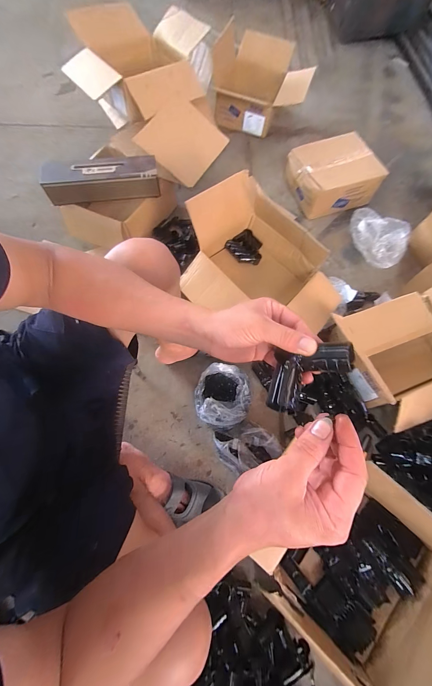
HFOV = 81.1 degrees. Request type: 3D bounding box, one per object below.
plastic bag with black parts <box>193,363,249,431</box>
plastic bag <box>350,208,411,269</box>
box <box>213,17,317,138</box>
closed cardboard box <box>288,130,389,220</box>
[{"bbox_3d":[0.021,0.157,0.749,0.166,0.136,0.174,6,70,0],"label":"plastic bag with black parts"},{"bbox_3d":[0.633,-0.422,0.986,0.161,0.092,0.276,-21,72,-10],"label":"plastic bag"},{"bbox_3d":[0.202,-1.199,1.177,0.440,0.217,0.387,16,70,4],"label":"box"},{"bbox_3d":[0.487,-0.702,1.075,0.330,0.152,0.279,-13,71,-7],"label":"closed cardboard box"}]

